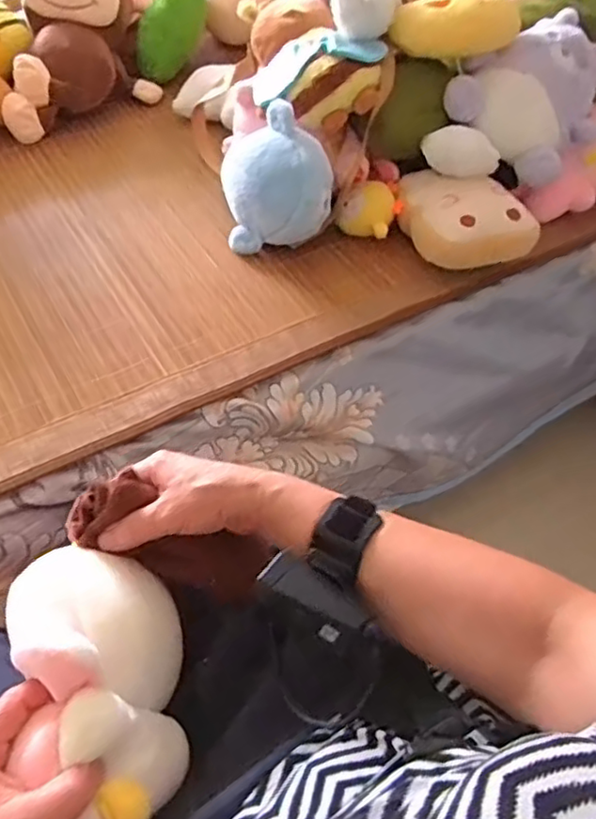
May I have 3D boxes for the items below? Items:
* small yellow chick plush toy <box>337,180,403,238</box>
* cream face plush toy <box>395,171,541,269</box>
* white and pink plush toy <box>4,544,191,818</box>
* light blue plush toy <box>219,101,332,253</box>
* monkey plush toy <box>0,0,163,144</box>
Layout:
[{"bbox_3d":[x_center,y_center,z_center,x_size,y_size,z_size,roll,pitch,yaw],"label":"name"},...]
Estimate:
[{"bbox_3d":[0.100,-0.269,0.863,0.072,0.067,0.072,2,54,-3],"label":"small yellow chick plush toy"},{"bbox_3d":[0.219,-0.256,0.828,0.135,0.066,0.143,2,54,-3],"label":"cream face plush toy"},{"bbox_3d":[-0.125,0.179,0.405,0.103,0.076,0.197,-12,56,-13],"label":"white and pink plush toy"},{"bbox_3d":[-0.029,-0.286,0.807,0.137,0.158,0.109,3,54,-2],"label":"light blue plush toy"},{"bbox_3d":[-0.341,-0.586,1.015,0.203,0.180,0.334,-1,54,-5],"label":"monkey plush toy"}]

